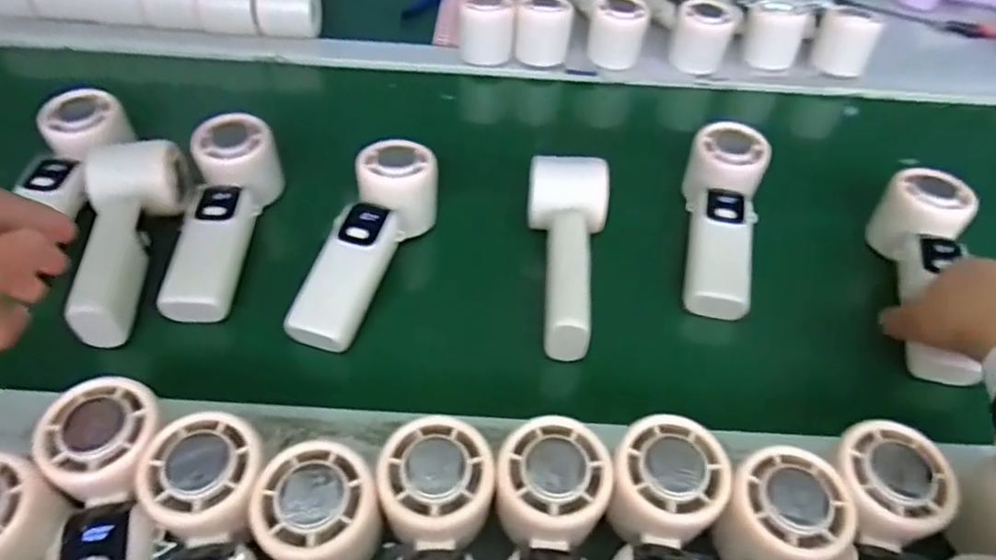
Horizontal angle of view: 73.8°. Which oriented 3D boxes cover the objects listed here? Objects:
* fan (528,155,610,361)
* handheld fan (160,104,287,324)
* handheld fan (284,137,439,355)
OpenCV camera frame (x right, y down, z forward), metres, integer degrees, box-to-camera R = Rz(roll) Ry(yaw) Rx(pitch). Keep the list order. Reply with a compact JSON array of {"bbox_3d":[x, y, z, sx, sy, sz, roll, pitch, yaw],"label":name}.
[{"bbox_3d":[0.049,-0.022,0.452,0.056,0.045,0.149,3,46,2],"label":"fan"},{"bbox_3d":[-0.198,-0.042,0.476,0.050,0.052,0.163,2,60,1],"label":"handheld fan"},{"bbox_3d":[-0.088,-0.028,0.455,0.053,0.049,0.160,10,47,9],"label":"handheld fan"}]

